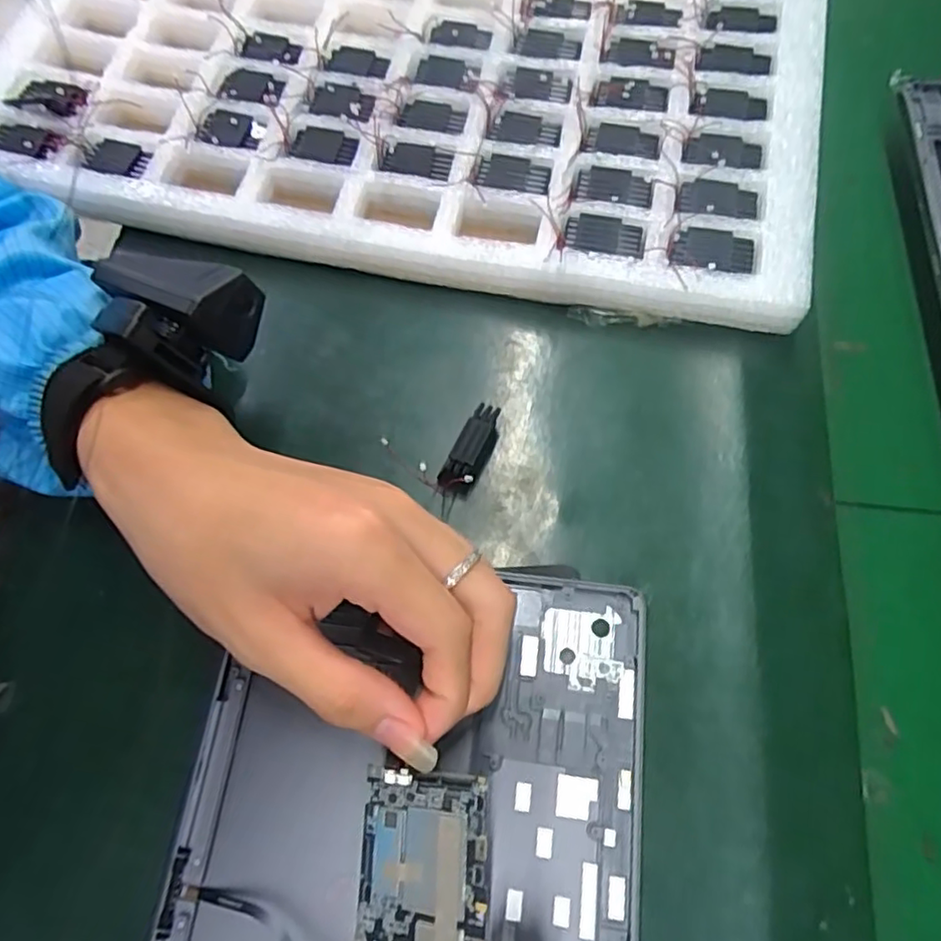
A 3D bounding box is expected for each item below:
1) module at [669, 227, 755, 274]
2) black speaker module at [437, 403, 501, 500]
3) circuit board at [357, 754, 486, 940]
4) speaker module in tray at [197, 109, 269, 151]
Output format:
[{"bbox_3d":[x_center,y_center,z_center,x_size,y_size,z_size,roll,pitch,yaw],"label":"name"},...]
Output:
[{"bbox_3d":[0.119,-0.109,0.318,0.040,0.004,0.031,11,55,5],"label":"module"},{"bbox_3d":[0.001,-0.009,0.303,0.015,0.021,0.044,23,72,11],"label":"black speaker module"},{"bbox_3d":[-0.014,0.166,0.194,0.048,0.005,0.136,-6,75,22],"label":"circuit board"},{"bbox_3d":[-0.138,-0.196,0.368,0.038,0.004,0.027,13,70,7],"label":"speaker module in tray"}]

